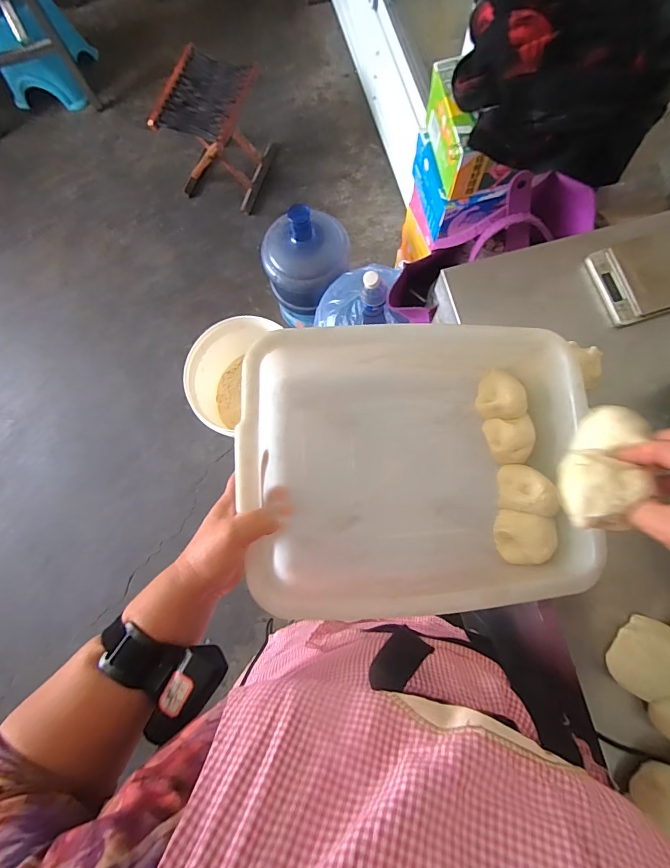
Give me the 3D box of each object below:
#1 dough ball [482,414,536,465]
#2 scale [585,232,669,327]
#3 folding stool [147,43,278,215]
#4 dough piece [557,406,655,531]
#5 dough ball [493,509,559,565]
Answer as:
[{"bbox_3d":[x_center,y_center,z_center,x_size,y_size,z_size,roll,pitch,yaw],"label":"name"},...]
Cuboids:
[{"bbox_3d":[0.200,0.008,0.459,0.053,0.056,0.052,-1,81,3],"label":"dough ball"},{"bbox_3d":[0.402,-0.204,0.515,0.128,0.019,0.108,-17,80,0],"label":"scale"},{"bbox_3d":[-0.391,-1.003,1.353,0.271,0.291,0.303,18,82,6],"label":"folding stool"},{"bbox_3d":[0.216,0.026,0.322,0.055,0.035,0.102,21,71,6],"label":"dough piece"},{"bbox_3d":[0.206,0.115,0.438,0.053,0.055,0.054,-1,81,3],"label":"dough ball"}]

